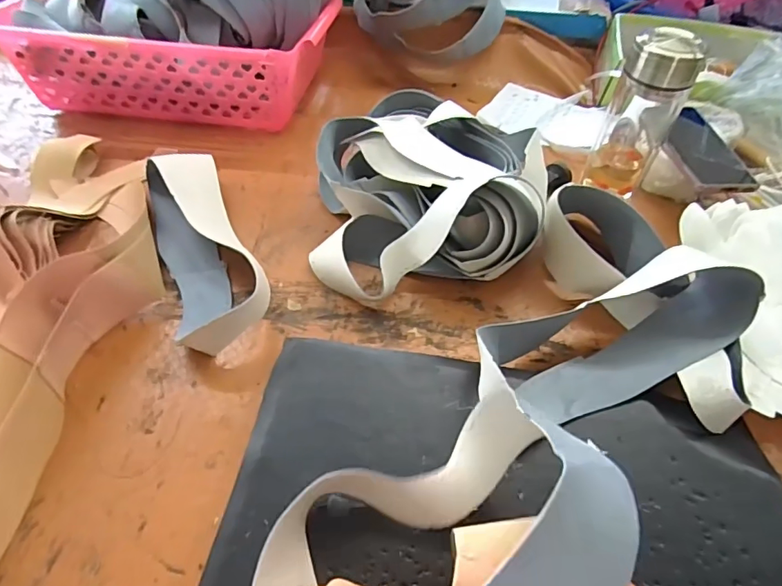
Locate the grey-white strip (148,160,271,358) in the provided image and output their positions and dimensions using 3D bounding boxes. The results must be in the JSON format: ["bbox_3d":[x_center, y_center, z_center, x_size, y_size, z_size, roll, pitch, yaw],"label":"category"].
[{"bbox_3d":[-0.196,-0.053,0.525,0.096,0.056,0.245,-17,53,-15],"label":"grey-white strip"}]

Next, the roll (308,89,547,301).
[{"bbox_3d":[0.053,-0.142,0.575,0.273,0.090,0.308,-1,51,-4],"label":"roll"}]

